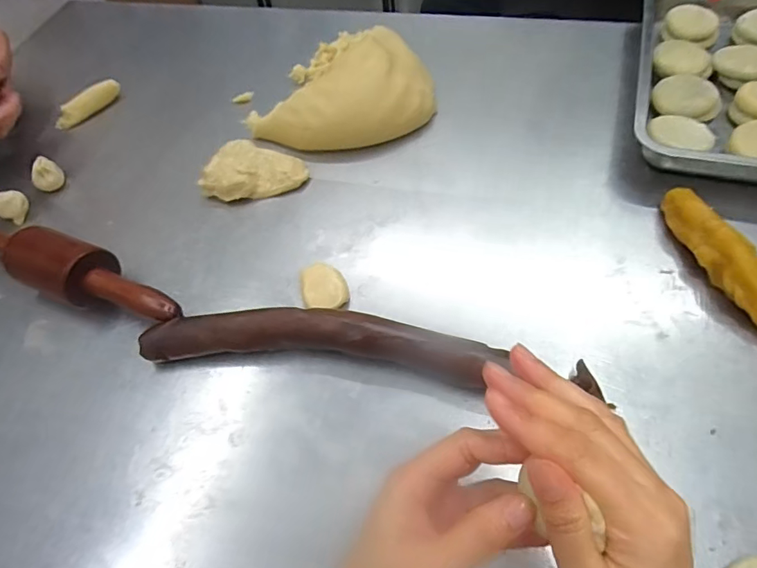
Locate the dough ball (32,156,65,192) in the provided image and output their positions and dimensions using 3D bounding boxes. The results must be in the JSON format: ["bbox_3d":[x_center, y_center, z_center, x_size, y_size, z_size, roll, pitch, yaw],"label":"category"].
[{"bbox_3d":[-0.397,-0.131,0.579,0.032,0.029,0.033,-2,56,4],"label":"dough ball"}]

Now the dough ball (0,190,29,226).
[{"bbox_3d":[-0.419,-0.089,0.552,0.033,0.026,0.031,-40,62,-20],"label":"dough ball"}]

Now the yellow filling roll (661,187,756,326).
[{"bbox_3d":[0.309,-0.015,0.422,0.034,0.041,0.180,-19,57,-8],"label":"yellow filling roll"}]

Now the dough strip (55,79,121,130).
[{"bbox_3d":[-0.394,-0.247,0.654,0.097,0.025,0.023,-40,62,-20],"label":"dough strip"}]

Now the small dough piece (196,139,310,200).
[{"bbox_3d":[-0.138,-0.122,0.543,0.099,0.028,0.074,14,59,14],"label":"small dough piece"}]

